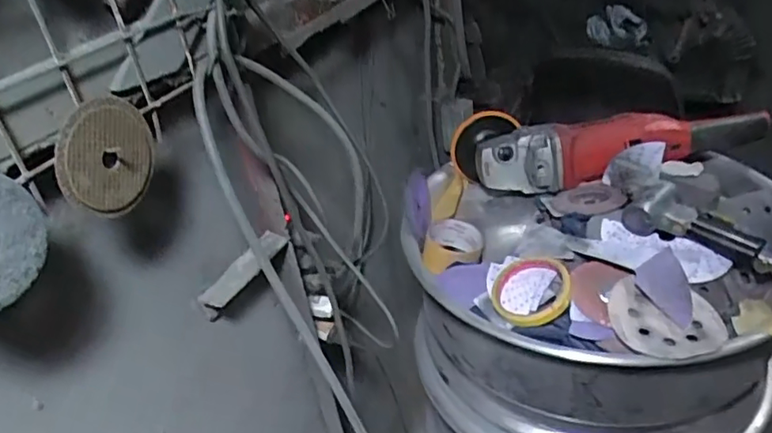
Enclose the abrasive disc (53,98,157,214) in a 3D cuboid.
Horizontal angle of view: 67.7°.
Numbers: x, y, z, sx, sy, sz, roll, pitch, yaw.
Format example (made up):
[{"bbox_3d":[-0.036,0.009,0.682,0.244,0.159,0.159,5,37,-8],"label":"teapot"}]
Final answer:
[{"bbox_3d":[-0.205,-0.044,0.424,0.006,0.081,0.084,7,70,24],"label":"abrasive disc"}]

